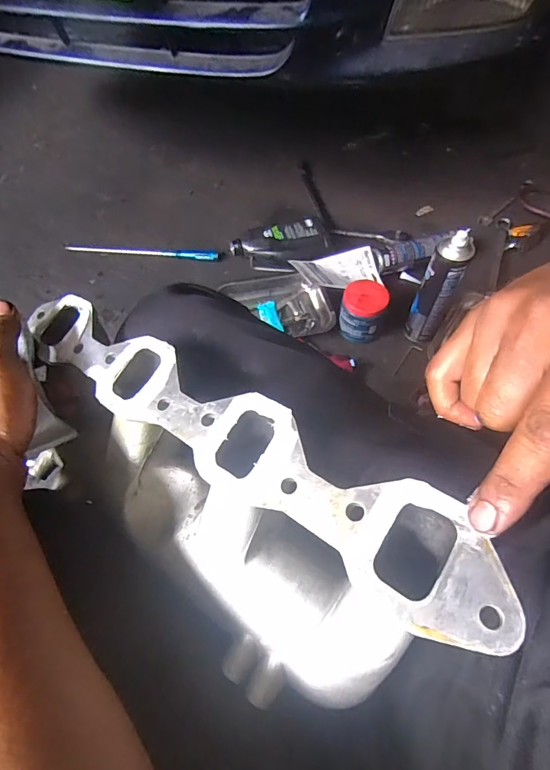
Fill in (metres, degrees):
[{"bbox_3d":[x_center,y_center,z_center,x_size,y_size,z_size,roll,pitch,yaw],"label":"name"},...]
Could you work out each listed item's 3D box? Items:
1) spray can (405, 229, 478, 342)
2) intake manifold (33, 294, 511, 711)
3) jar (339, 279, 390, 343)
[{"bbox_3d":[0.309,-0.176,0.809,0.063,0.264,0.050,21,61,13],"label":"spray can"},{"bbox_3d":[-0.061,0.056,0.283,0.370,0.093,0.117,29,64,29],"label":"intake manifold"},{"bbox_3d":[0.184,-0.154,0.881,0.093,0.098,0.085,14,61,8],"label":"jar"}]

